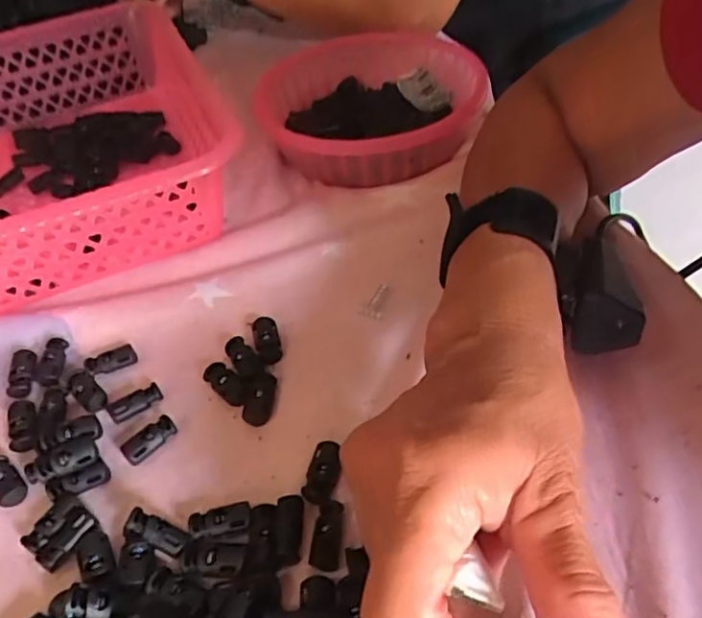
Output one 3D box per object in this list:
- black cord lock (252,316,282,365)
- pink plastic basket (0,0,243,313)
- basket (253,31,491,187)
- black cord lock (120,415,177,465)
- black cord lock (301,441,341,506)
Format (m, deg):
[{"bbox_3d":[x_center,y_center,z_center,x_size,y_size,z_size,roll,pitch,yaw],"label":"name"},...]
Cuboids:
[{"bbox_3d":[-0.047,0.017,0.335,0.014,0.006,0.030,-15,47,-7],"label":"black cord lock"},{"bbox_3d":[-0.212,-0.125,0.449,0.209,0.074,0.288,-19,47,-11],"label":"pink plastic basket"},{"bbox_3d":[0.020,-0.156,0.469,0.159,0.049,0.164,-4,46,4],"label":"basket"},{"bbox_3d":[-0.101,0.065,0.301,0.013,0.007,0.027,28,56,29],"label":"black cord lock"},{"bbox_3d":[-0.013,0.075,0.277,0.014,0.006,0.028,9,61,15],"label":"black cord lock"}]

